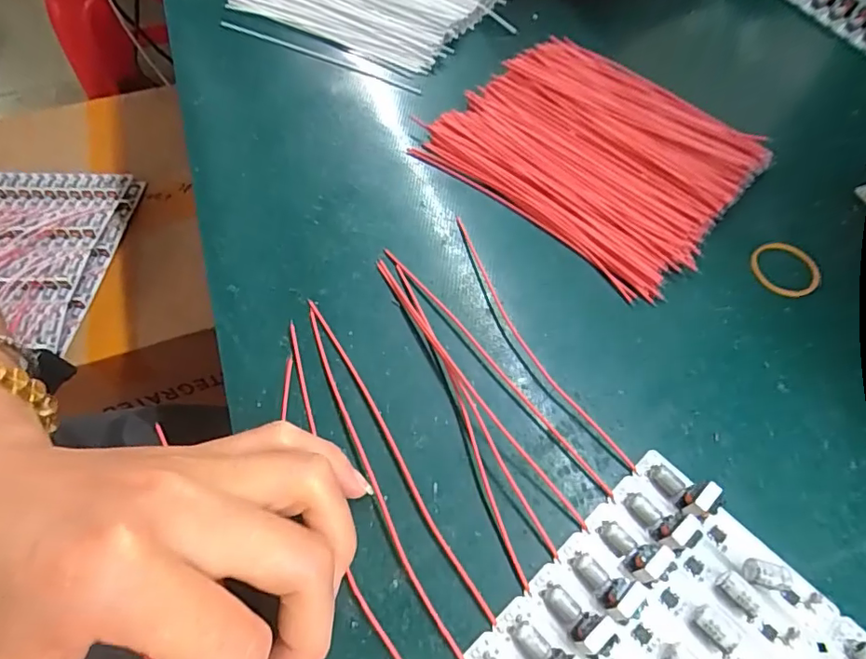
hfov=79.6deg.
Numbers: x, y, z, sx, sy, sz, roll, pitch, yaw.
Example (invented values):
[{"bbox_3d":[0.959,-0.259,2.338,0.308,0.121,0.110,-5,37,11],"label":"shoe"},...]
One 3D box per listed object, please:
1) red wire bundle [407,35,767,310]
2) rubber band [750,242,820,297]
[{"bbox_3d":[0.089,-0.102,0.286,0.150,0.011,0.134,40,65,20],"label":"red wire bundle"},{"bbox_3d":[0.170,-0.029,0.251,0.031,0.004,0.029,1,59,-2],"label":"rubber band"}]

